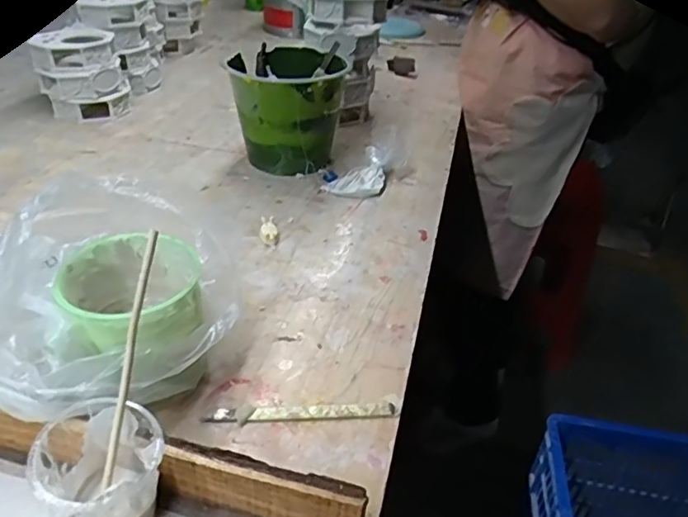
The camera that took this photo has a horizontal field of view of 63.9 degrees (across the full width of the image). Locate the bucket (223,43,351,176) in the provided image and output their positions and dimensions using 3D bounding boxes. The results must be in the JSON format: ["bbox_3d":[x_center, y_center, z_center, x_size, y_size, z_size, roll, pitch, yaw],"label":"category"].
[{"bbox_3d":[-0.075,-0.192,0.734,0.138,0.134,0.134,2,36,-2],"label":"bucket"}]

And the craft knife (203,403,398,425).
[{"bbox_3d":[-0.032,0.118,0.424,0.141,0.005,0.015,-1,36,-7],"label":"craft knife"}]

